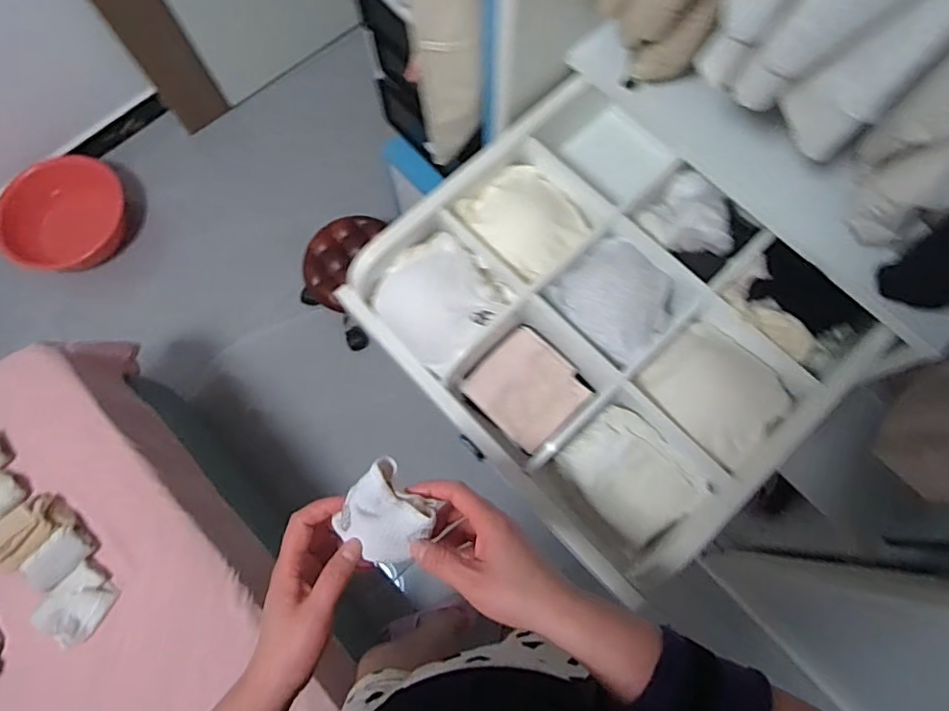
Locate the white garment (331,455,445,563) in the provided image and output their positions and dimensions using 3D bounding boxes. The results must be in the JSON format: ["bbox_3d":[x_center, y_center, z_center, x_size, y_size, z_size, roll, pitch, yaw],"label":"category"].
[{"bbox_3d":[-0.067,0.124,0.435,0.066,0.020,0.068,31,75,10],"label":"white garment"}]

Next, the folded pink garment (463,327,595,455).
[{"bbox_3d":[0.058,0.037,0.621,0.100,0.033,0.112,-43,76,-12],"label":"folded pink garment"}]

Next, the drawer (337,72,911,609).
[{"bbox_3d":[0.148,-0.045,0.623,0.397,0.092,0.456,-42,76,-11],"label":"drawer"}]

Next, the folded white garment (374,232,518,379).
[{"bbox_3d":[-0.039,-0.066,0.619,0.138,0.059,0.118,43,78,13],"label":"folded white garment"}]

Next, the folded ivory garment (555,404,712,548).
[{"bbox_3d":[0.161,0.121,0.573,0.101,0.030,0.126,-38,76,-11],"label":"folded ivory garment"}]

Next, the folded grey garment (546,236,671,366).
[{"bbox_3d":[0.156,-0.068,0.619,0.123,0.041,0.116,-43,76,-12],"label":"folded grey garment"}]

